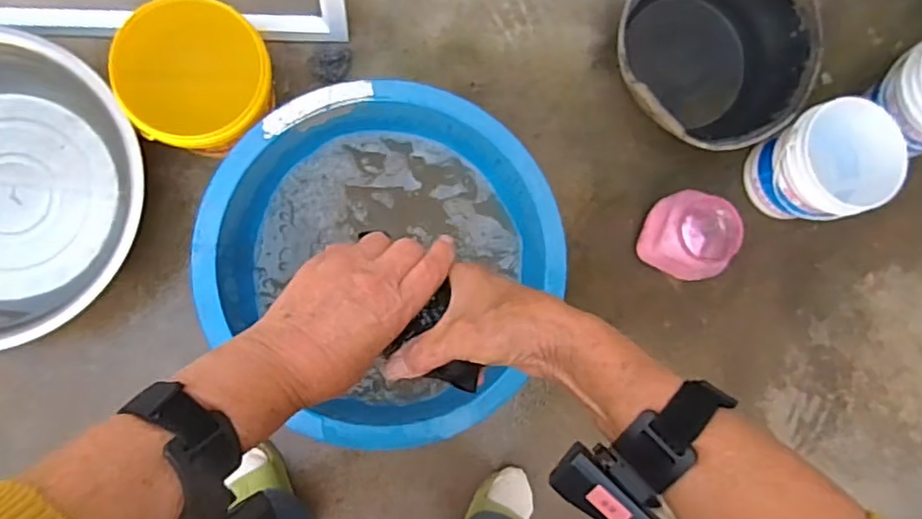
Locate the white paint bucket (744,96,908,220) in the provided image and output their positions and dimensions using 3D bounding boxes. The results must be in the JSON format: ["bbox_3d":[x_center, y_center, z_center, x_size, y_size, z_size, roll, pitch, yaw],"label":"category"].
[{"bbox_3d":[0.674,-0.178,1.160,0.190,0.176,0.200,0,85,-5],"label":"white paint bucket"}]

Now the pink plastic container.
[{"bbox_3d":[0.418,-0.043,1.148,0.152,0.132,0.152,0,85,-5],"label":"pink plastic container"}]

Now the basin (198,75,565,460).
[{"bbox_3d":[-0.117,0.007,1.010,0.550,0.150,0.553,0,85,-5],"label":"basin"}]

